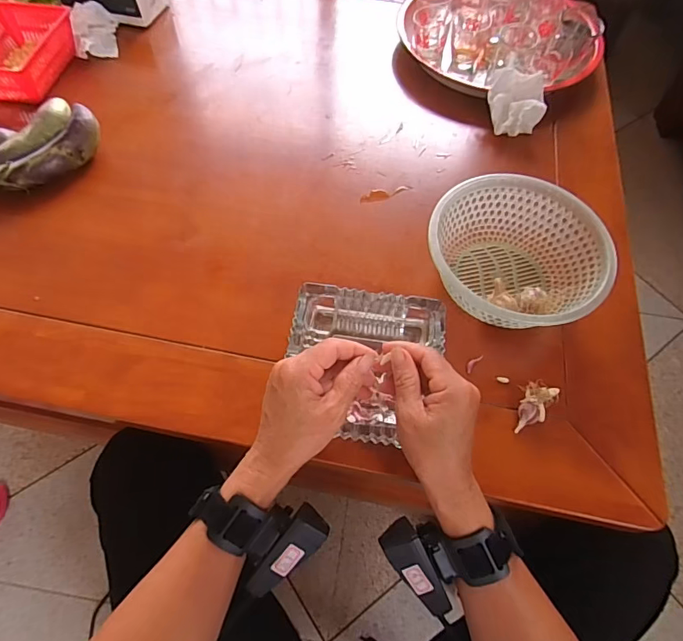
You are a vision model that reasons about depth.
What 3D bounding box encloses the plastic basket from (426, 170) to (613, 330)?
[{"bbox_3d":[0.178,-0.063,0.480,0.173,0.074,0.169,1,61,-2],"label":"plastic basket"}]

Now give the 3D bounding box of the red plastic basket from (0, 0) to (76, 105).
[{"bbox_3d":[-0.467,-0.389,0.652,0.126,0.051,0.172,9,62,3],"label":"red plastic basket"}]

